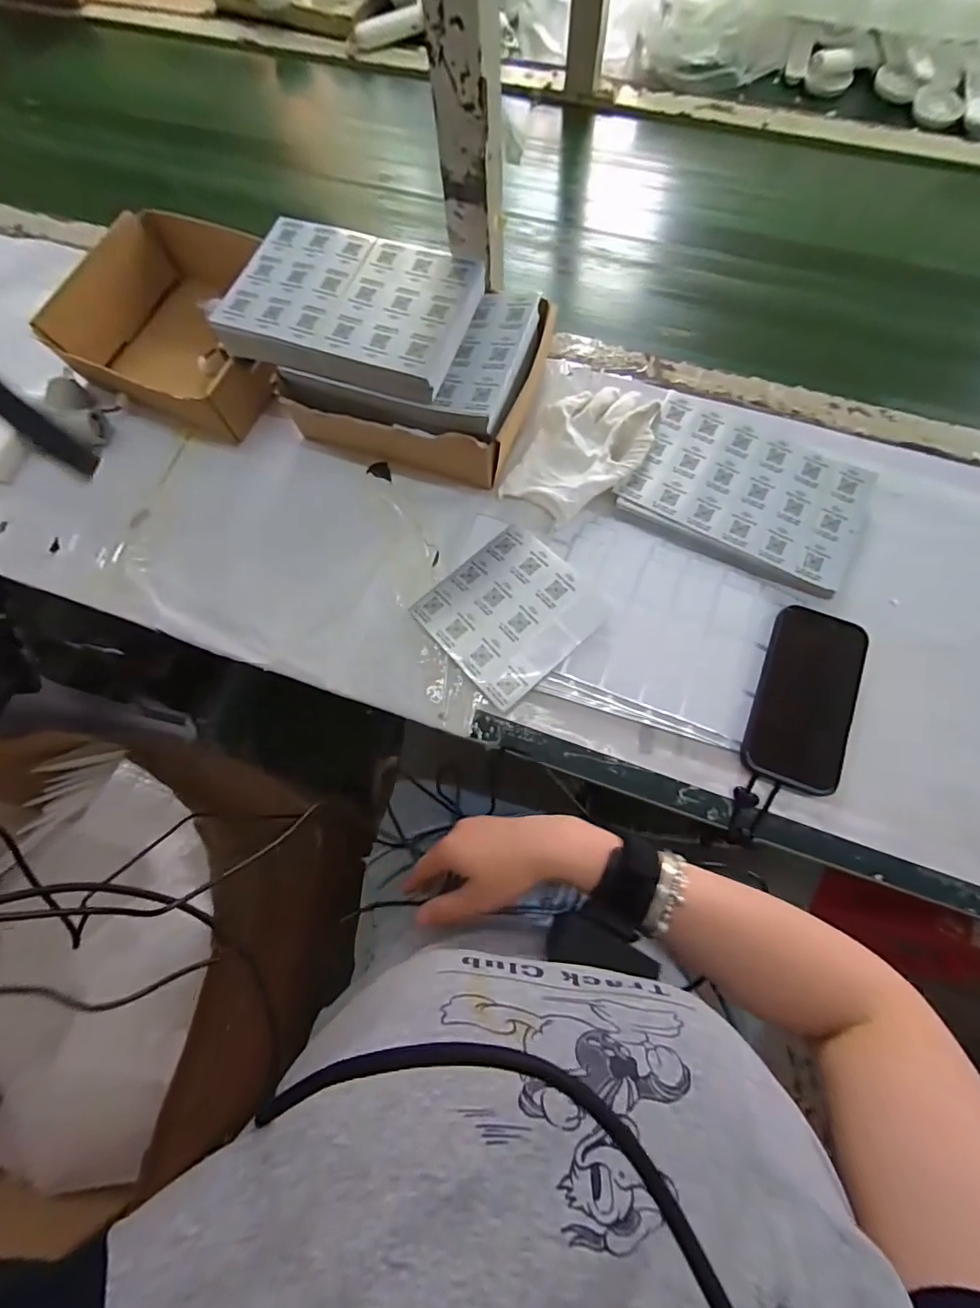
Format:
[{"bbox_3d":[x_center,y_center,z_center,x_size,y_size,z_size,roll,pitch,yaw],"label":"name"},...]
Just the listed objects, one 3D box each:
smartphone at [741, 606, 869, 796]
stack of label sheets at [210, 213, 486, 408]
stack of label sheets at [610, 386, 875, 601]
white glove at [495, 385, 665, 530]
[{"bbox_3d":[0.262,0.035,0.427,0.073,0.017,0.148,19,75,8],"label":"smartphone"},{"bbox_3d":[-0.123,-0.302,0.451,0.199,0.022,0.147,18,75,7],"label":"stack of label sheets"},{"bbox_3d":[0.239,-0.152,0.480,0.203,0.014,0.139,24,75,9],"label":"stack of label sheets"},{"bbox_3d":[0.094,-0.200,0.500,0.104,0.024,0.159,27,76,10],"label":"white glove"}]

